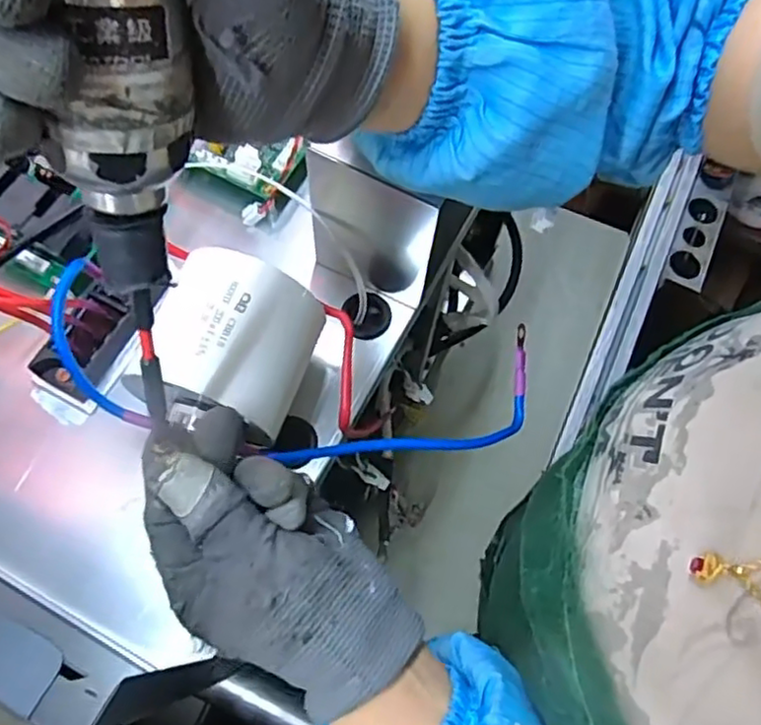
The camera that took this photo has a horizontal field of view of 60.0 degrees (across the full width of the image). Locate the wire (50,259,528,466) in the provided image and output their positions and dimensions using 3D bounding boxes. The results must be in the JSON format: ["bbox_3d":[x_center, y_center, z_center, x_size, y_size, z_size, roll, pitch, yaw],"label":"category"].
[{"bbox_3d":[-0.039,0.004,0.344,0.252,0.029,0.103,11,68,-8],"label":"wire"}]

